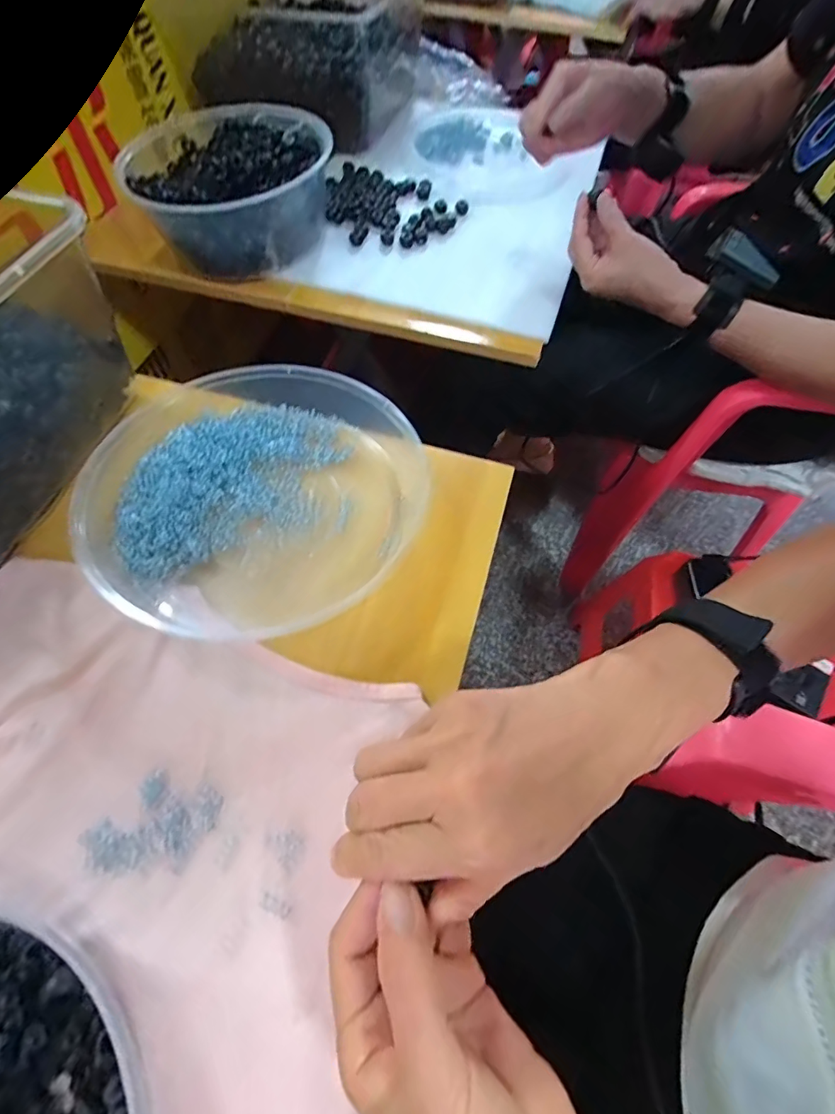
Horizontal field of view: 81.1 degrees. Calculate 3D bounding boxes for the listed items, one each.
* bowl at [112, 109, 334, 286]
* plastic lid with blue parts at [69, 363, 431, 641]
[{"bbox_3d":[-0.213,-0.435,0.572,0.194,0.080,0.211,1,60,-2],"label":"bowl"},{"bbox_3d":[-0.123,-0.052,0.360,0.239,0.034,0.230,1,60,-2],"label":"plastic lid with blue parts"}]

